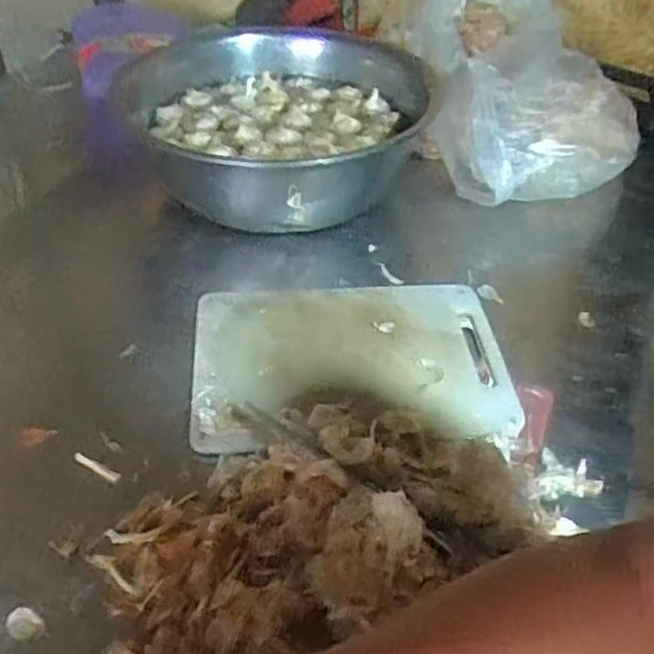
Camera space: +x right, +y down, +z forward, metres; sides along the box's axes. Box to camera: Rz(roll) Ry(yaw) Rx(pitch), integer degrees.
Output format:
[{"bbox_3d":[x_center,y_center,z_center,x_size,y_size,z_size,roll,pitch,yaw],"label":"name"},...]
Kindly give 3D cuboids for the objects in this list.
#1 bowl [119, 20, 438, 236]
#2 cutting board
[{"bbox_3d":[-0.071,-0.285,1.024,0.409,0.161,0.426,1,41,-1],"label":"bowl"},{"bbox_3d":[0.027,0.032,0.783,0.347,0.024,0.241,-1,45,-3],"label":"cutting board"}]

